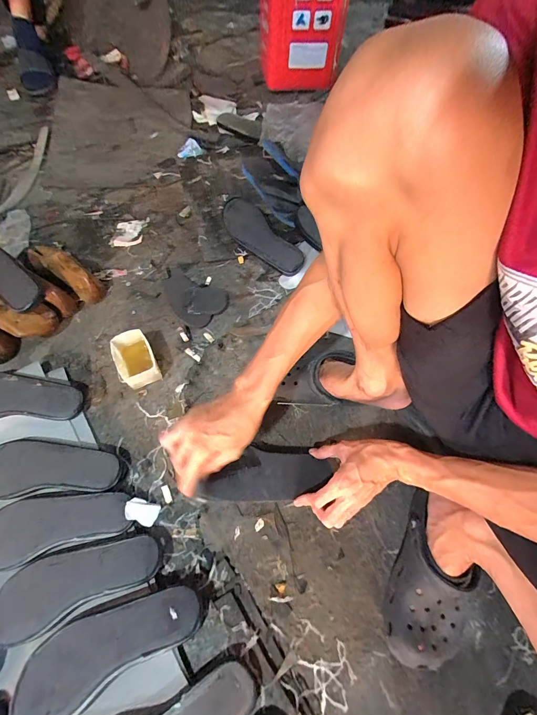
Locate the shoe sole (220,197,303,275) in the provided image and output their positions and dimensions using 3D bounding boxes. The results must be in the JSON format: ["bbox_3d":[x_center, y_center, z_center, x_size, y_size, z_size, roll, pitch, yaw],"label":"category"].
[{"bbox_3d":[-0.016,-0.297,0.790,0.094,0.019,0.245,-45,81,-2],"label":"shoe sole"}]

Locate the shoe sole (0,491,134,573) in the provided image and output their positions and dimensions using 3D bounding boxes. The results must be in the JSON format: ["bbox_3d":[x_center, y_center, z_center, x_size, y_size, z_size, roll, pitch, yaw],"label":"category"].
[{"bbox_3d":[-0.331,0.253,0.491,0.218,0.013,0.089,-11,62,-8],"label":"shoe sole"}]

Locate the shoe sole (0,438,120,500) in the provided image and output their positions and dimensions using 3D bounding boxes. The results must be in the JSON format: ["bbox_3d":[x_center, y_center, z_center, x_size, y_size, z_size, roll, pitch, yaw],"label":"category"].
[{"bbox_3d":[-0.364,0.181,0.528,0.224,0.010,0.091,2,61,-1],"label":"shoe sole"}]

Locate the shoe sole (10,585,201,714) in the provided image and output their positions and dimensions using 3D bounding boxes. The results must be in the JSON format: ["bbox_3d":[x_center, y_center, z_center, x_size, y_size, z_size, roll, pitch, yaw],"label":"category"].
[{"bbox_3d":[-0.204,0.371,0.416,0.228,0.024,0.084,-23,64,-14],"label":"shoe sole"}]

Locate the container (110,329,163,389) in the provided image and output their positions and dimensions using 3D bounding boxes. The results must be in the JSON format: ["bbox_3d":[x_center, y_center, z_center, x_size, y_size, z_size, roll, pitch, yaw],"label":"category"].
[{"bbox_3d":[-0.262,0.003,0.630,0.073,0.062,0.100,-21,64,-14],"label":"container"}]

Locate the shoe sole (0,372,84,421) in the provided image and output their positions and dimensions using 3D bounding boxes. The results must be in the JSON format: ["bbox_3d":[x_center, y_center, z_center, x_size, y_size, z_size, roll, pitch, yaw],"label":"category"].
[{"bbox_3d":[-0.461,0.071,0.586,0.227,0.020,0.088,-1,74,-3],"label":"shoe sole"}]

